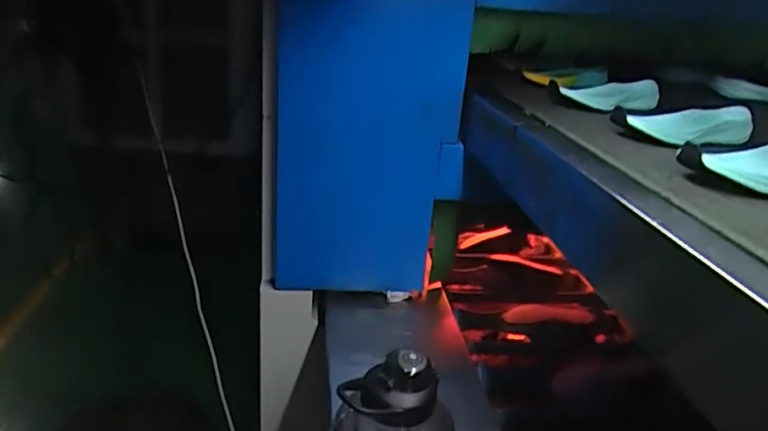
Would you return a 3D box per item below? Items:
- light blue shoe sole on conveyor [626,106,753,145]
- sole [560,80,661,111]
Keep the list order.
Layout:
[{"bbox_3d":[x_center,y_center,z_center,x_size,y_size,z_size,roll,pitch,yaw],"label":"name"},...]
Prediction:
[{"bbox_3d":[0.397,-0.120,0.762,0.188,0.040,0.059,-4,23,-19],"label":"light blue shoe sole on conveyor"},{"bbox_3d":[0.359,-0.190,0.923,0.182,0.041,0.063,-11,26,-33],"label":"sole"}]

